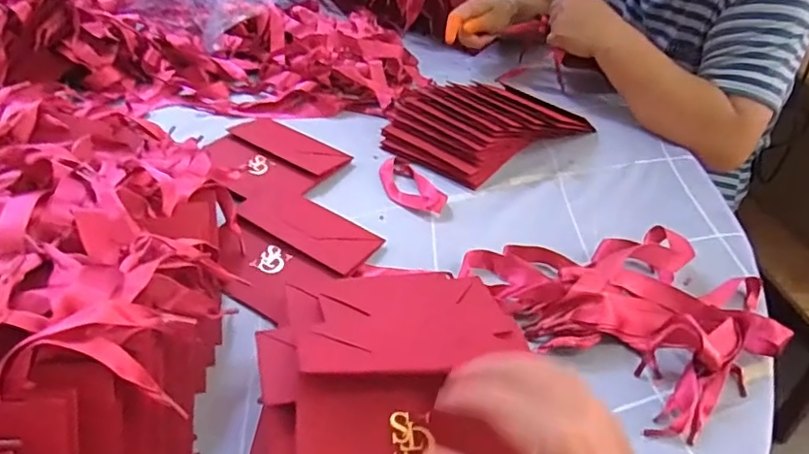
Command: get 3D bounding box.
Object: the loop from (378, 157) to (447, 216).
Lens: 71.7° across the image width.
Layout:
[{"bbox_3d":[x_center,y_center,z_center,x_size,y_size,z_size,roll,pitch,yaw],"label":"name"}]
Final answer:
[{"bbox_3d":[0.002,-0.050,0.633,0.049,0.014,0.107,-16,43,-24],"label":"loop"}]

